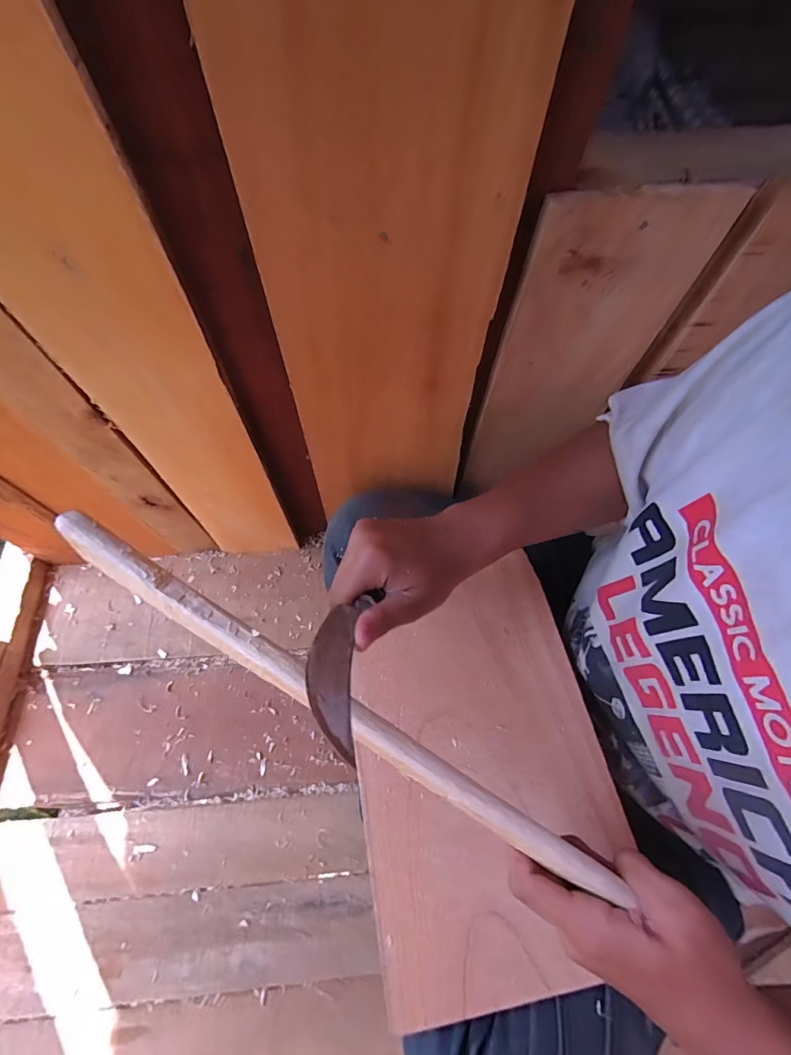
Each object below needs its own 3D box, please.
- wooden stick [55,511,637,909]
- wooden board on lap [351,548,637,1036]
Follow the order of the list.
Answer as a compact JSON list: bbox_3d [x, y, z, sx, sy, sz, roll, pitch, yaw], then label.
[{"bbox_3d":[-0.018,0.104,0.234,0.352,0.011,0.018,36,69,-7],"label":"wooden stick"},{"bbox_3d":[0.071,0.189,0.374,0.201,0.009,0.302,-11,63,-5],"label":"wooden board on lap"}]

